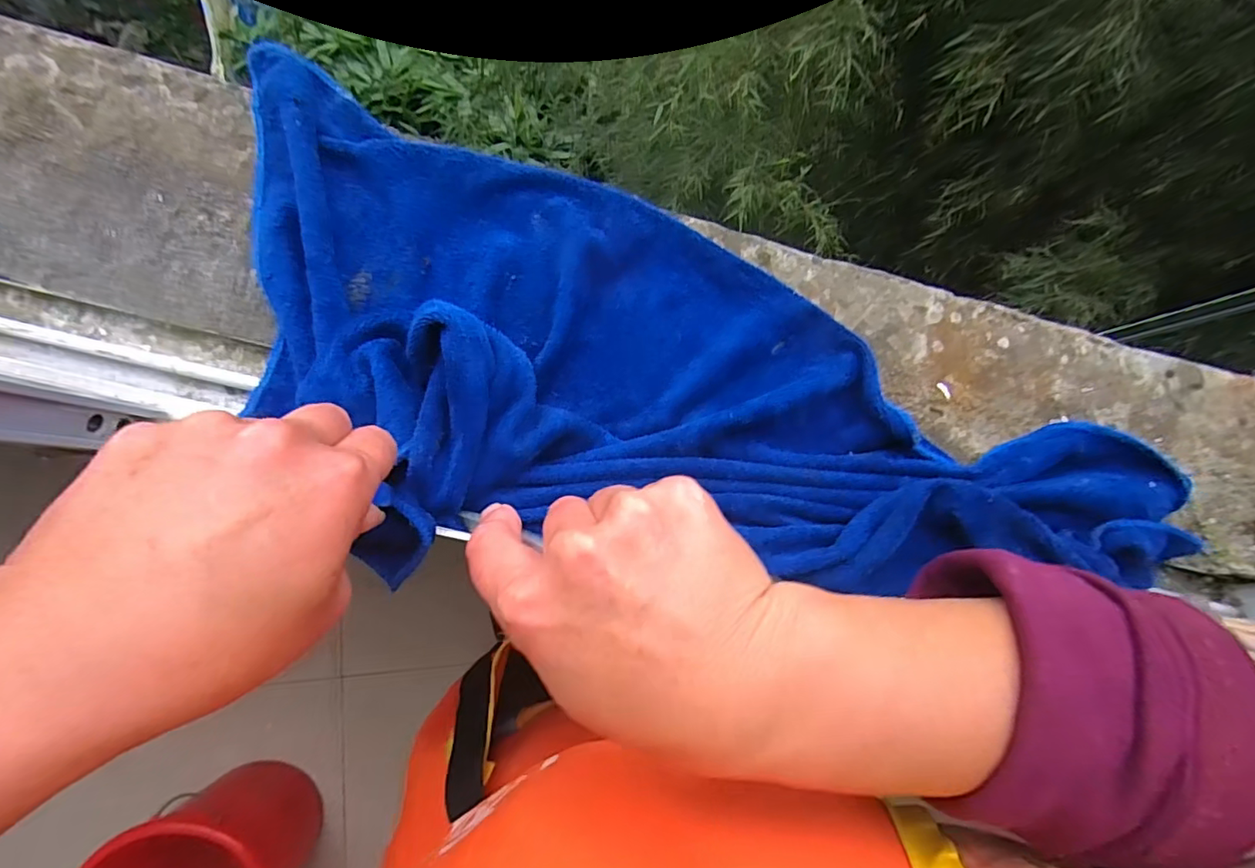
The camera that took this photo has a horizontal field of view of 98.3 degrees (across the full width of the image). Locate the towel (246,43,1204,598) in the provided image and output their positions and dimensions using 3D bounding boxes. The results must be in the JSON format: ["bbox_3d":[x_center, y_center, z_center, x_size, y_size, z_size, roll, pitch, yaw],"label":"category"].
[{"bbox_3d":[0.039,-0.006,0.267,0.482,0.049,0.195,19,82,-5],"label":"towel"}]

